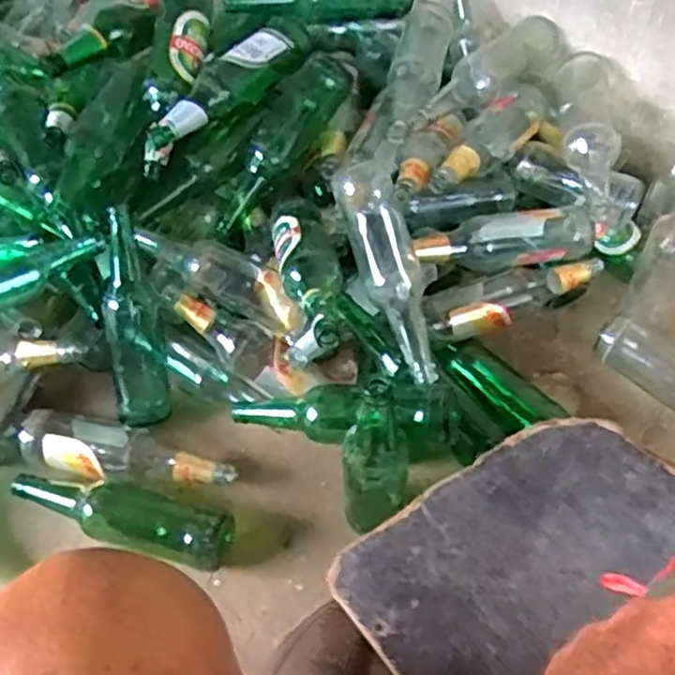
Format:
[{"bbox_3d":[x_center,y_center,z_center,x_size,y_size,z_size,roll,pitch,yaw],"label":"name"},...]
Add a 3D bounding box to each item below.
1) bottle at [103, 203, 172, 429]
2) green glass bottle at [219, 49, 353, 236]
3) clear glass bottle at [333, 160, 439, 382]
[{"bbox_3d":[-0.249,-0.024,0.858,0.062,0.260,0.060,-4,15,1],"label":"bottle"},{"bbox_3d":[-0.082,-0.254,0.938,0.067,0.062,0.265,33,86,25],"label":"green glass bottle"},{"bbox_3d":[0.063,-0.073,0.824,0.071,0.063,0.268,-15,73,-7],"label":"clear glass bottle"}]

